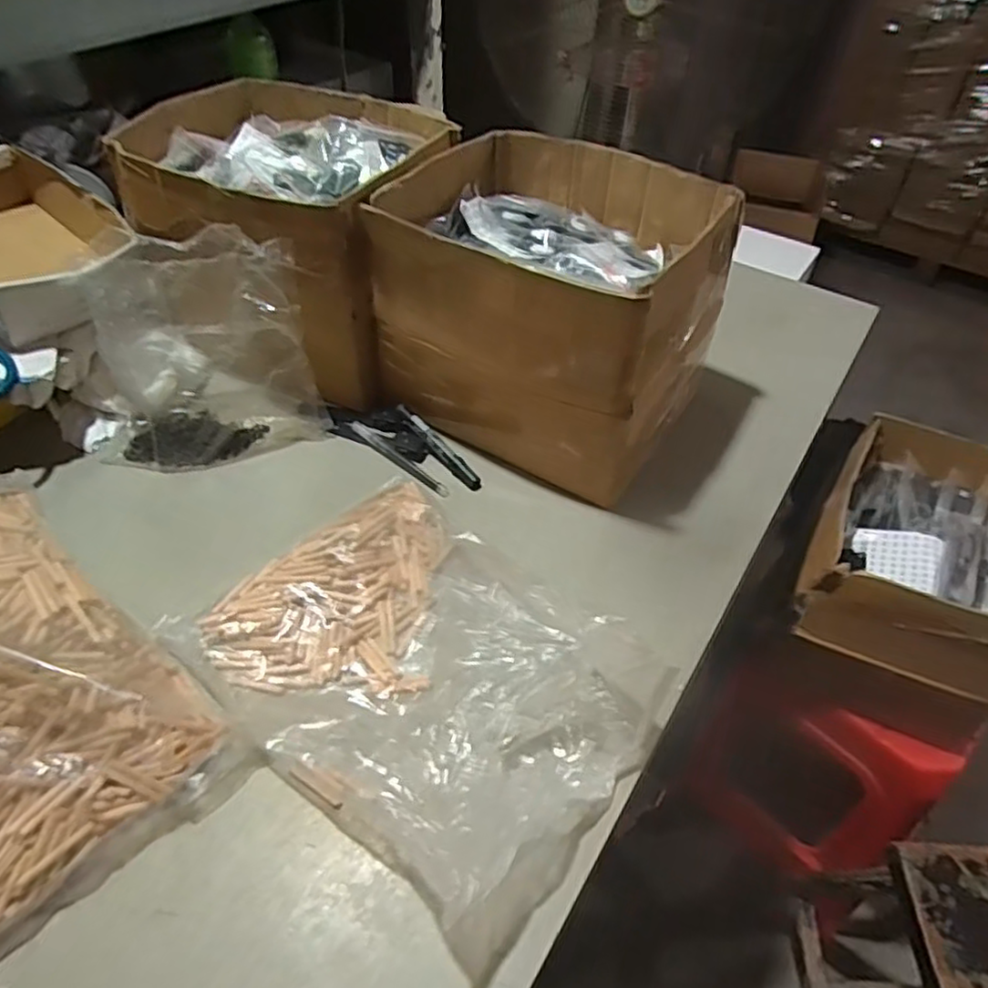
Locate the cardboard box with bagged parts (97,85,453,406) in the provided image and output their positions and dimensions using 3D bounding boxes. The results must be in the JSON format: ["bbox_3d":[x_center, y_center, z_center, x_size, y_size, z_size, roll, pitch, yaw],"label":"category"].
[{"bbox_3d":[-0.222,-0.300,0.801,0.280,0.212,0.285,18,49,13],"label":"cardboard box with bagged parts"}]

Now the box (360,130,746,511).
[{"bbox_3d":[0.065,-0.202,0.753,0.309,0.230,0.277,24,50,17],"label":"box"}]

